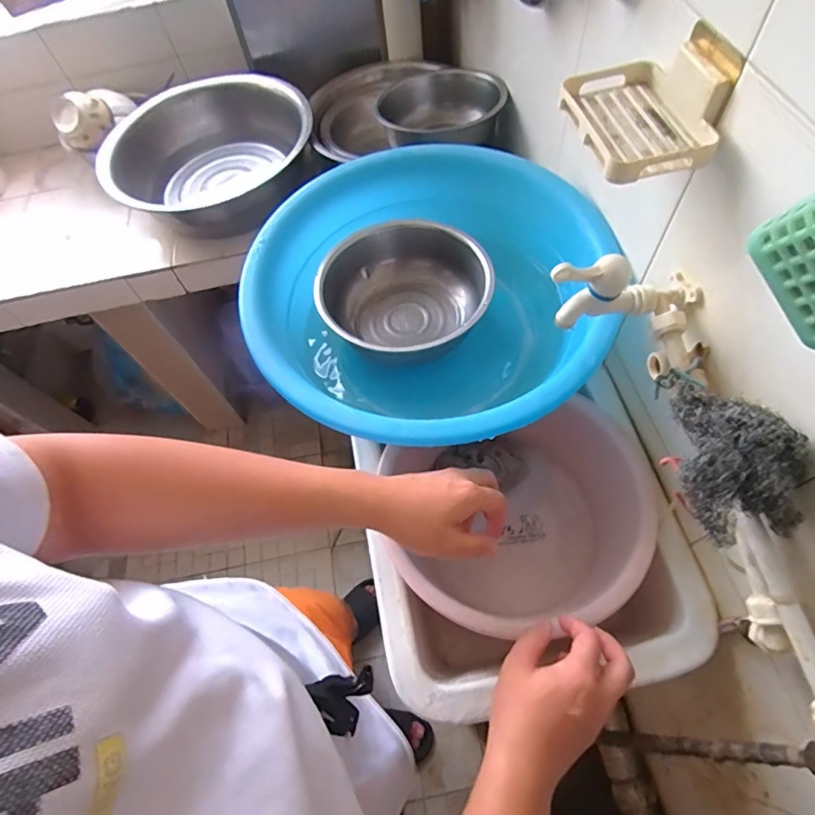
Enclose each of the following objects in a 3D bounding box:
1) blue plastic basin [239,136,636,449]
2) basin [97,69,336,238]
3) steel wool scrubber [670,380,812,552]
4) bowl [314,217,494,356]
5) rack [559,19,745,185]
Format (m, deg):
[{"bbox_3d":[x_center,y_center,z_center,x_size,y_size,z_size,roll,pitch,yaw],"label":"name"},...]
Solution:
[{"bbox_3d":[0.019,-0.121,0.606,0.406,0.168,0.409,-2,59,3],"label":"blue plastic basin"},{"bbox_3d":[-0.404,-0.511,1.006,0.398,0.160,0.392,-2,59,3],"label":"basin"},{"bbox_3d":[0.247,0.032,0.362,0.077,0.046,0.126,-1,59,3],"label":"steel wool scrubber"},{"bbox_3d":[-0.003,-0.138,0.627,0.208,0.098,0.190,-2,59,3],"label":"bowl"},{"bbox_3d":[0.189,-0.246,0.380,0.099,0.055,0.130,-12,59,-3],"label":"rack"}]

